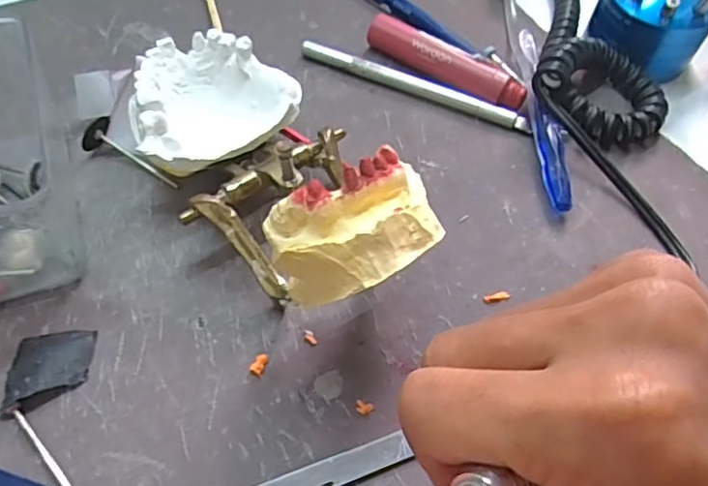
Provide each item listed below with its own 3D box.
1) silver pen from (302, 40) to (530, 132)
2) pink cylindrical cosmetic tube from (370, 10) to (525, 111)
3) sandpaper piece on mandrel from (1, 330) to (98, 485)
[{"bbox_3d":[0.030,-0.080,0.310,0.120,0.008,0.009,24,60,10],"label":"silver pen"},{"bbox_3d":[0.046,-0.090,0.312,0.087,0.018,0.014,33,62,15],"label":"pink cylindrical cosmetic tube"},{"bbox_3d":[-0.110,0.057,0.216,0.027,0.006,0.056,-2,59,-6],"label":"sandpaper piece on mandrel"}]

